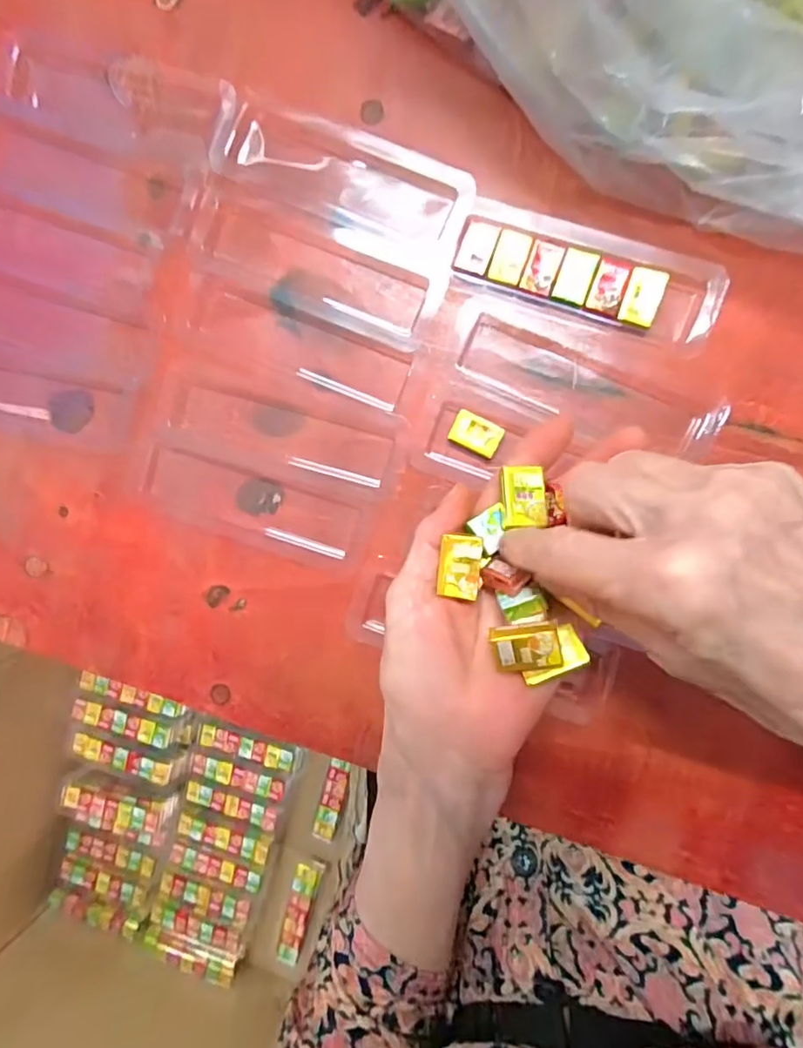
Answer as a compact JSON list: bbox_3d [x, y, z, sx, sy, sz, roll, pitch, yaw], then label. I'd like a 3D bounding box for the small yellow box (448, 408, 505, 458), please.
[{"bbox_3d":[0.038,-0.046,0.279,0.026,0.008,0.018,27,95,6],"label":"small yellow box"}]

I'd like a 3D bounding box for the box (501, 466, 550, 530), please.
[{"bbox_3d":[0.049,-0.011,0.217,0.017,0.005,0.022,-5,91,7],"label":"box"}]

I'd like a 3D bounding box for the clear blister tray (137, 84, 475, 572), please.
[{"bbox_3d":[-0.057,-0.100,0.292,0.140,0.008,0.225,16,93,6],"label":"clear blister tray"}]

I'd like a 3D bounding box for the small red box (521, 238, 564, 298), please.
[{"bbox_3d":[0.071,-0.129,0.272,0.016,0.004,0.026,18,94,6],"label":"small red box"}]

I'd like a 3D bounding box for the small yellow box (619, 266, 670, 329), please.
[{"bbox_3d":[0.119,-0.112,0.267,0.017,0.004,0.026,17,94,6],"label":"small yellow box"}]

